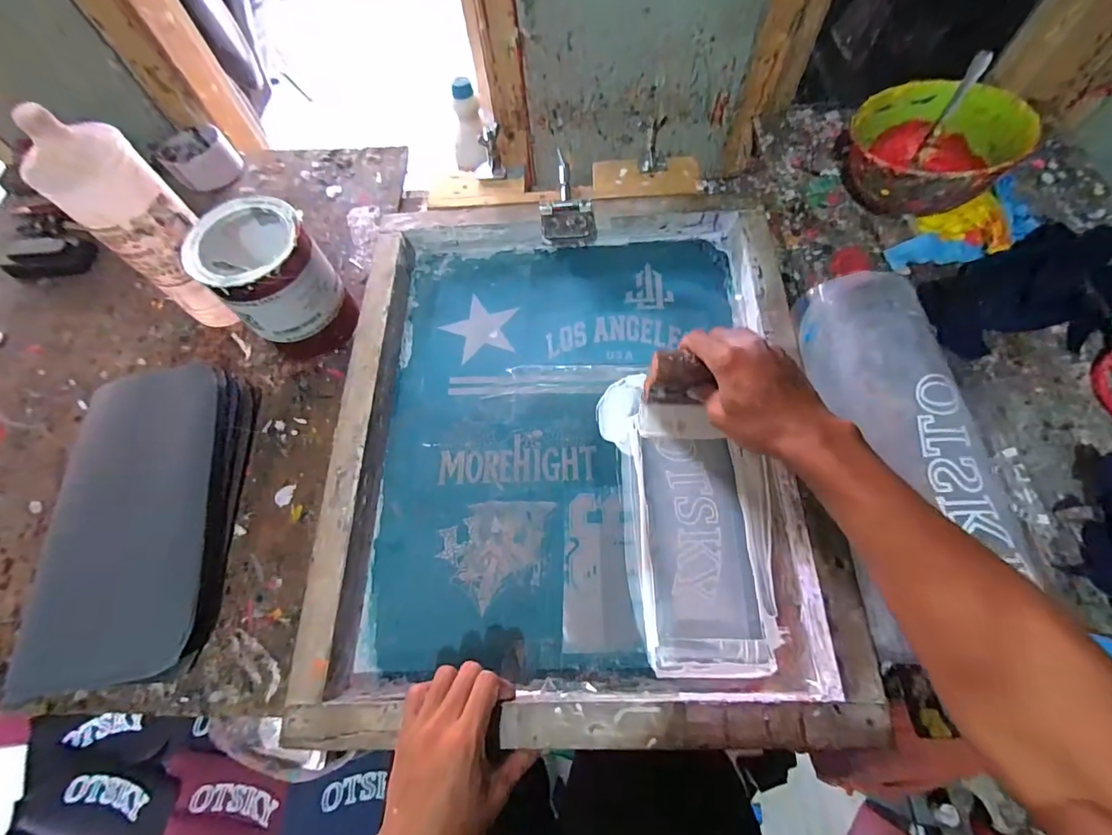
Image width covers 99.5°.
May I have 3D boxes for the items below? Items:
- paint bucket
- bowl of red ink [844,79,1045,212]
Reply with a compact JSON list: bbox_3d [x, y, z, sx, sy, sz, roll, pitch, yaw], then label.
[{"bbox_3d":[-0.296,-0.147,0.511,0.105,0.137,0.122,-28,68,-9],"label":"paint bucket"},{"bbox_3d":[0.426,-0.303,0.554,0.165,0.100,0.168,23,70,12],"label":"bowl of red ink"}]

